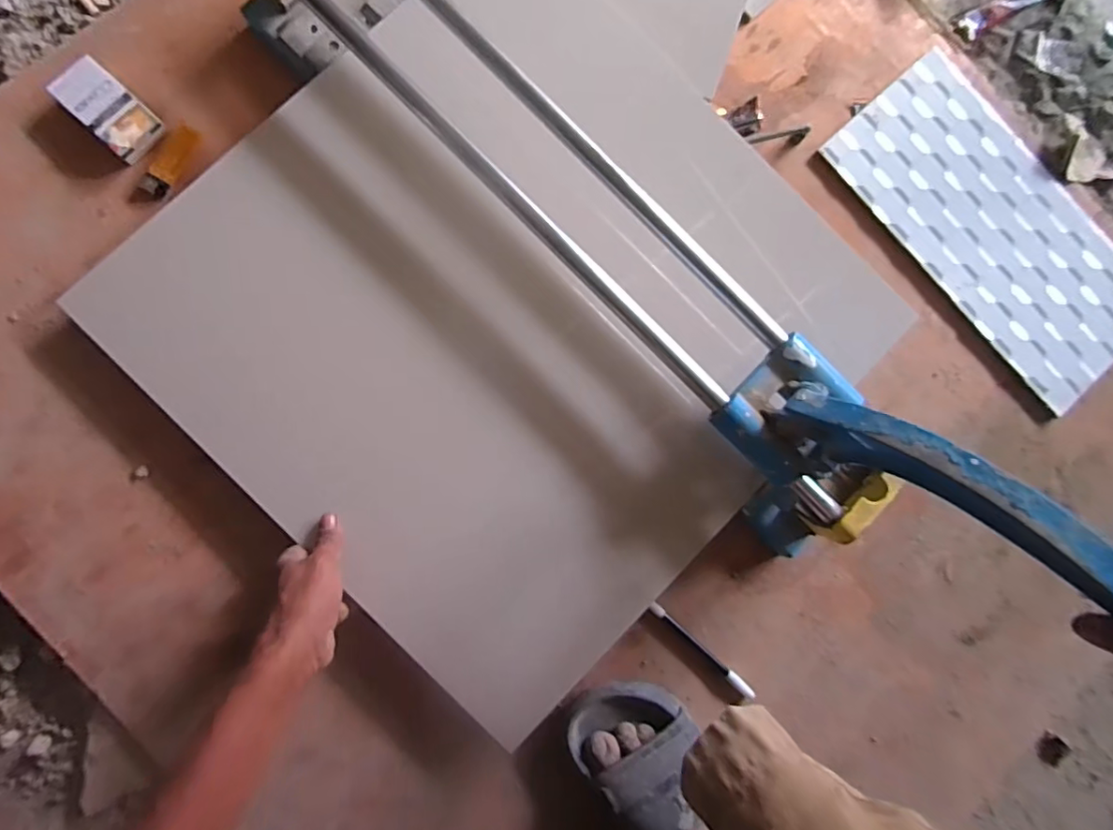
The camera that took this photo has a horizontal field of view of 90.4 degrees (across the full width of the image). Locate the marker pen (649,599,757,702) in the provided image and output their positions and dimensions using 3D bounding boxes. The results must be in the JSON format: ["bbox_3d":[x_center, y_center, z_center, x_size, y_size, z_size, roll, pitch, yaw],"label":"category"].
[{"bbox_3d":[0.147,0.239,0.564,0.142,0.011,0.012,42,84,0],"label":"marker pen"}]

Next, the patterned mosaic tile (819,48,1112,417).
[{"bbox_3d":[0.495,-0.209,0.623,0.194,0.015,0.391,-41,89,-5],"label":"patterned mosaic tile"}]

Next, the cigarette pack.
[{"bbox_3d":[-0.445,-0.304,0.544,0.100,0.017,0.054,42,84,0],"label":"cigarette pack"}]

